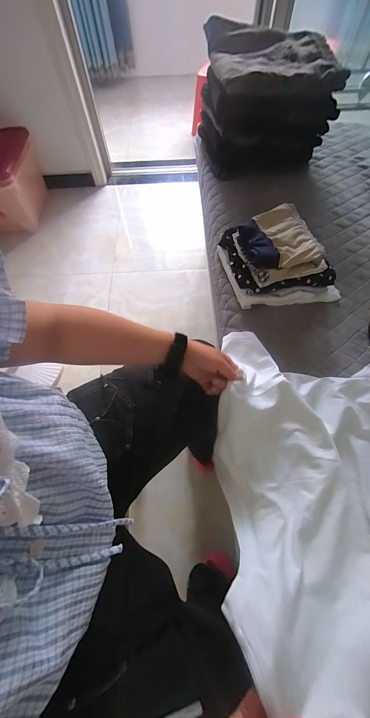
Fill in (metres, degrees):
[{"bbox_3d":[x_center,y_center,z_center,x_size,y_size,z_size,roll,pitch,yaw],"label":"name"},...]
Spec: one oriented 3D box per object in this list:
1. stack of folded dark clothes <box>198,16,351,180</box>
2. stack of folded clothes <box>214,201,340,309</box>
[{"bbox_3d":[0.252,-0.775,0.756,0.355,0.254,0.280,-7,65,-2],"label":"stack of folded dark clothes"},{"bbox_3d":[0.228,-0.242,0.588,0.248,0.113,0.202,-9,65,-3],"label":"stack of folded clothes"}]

